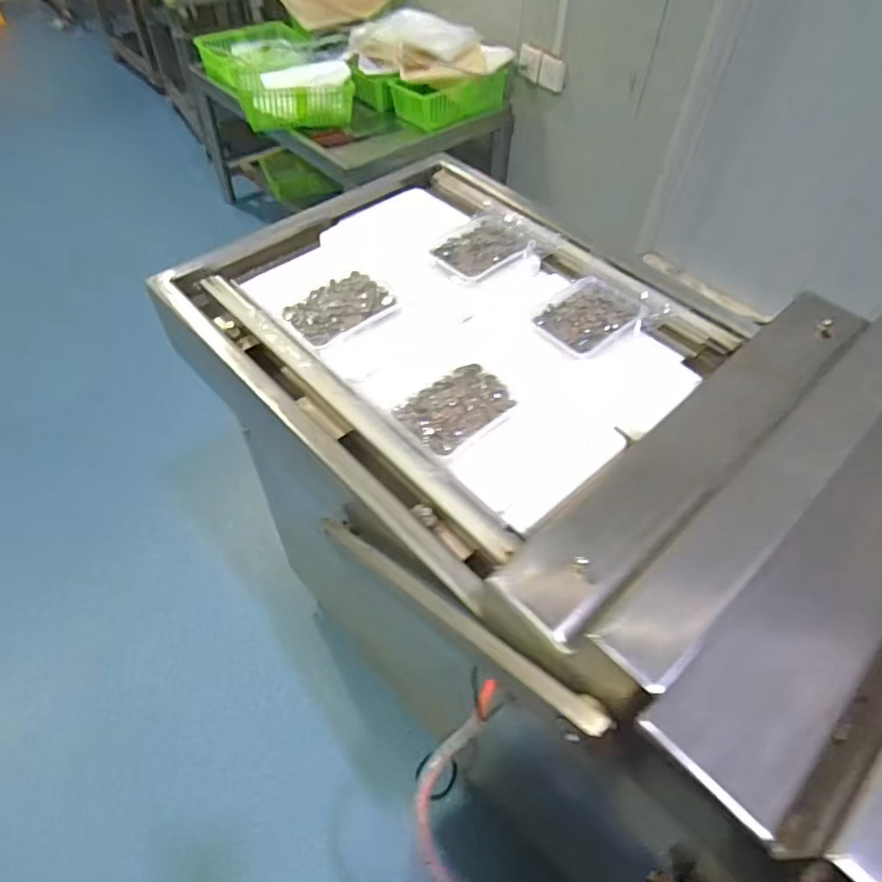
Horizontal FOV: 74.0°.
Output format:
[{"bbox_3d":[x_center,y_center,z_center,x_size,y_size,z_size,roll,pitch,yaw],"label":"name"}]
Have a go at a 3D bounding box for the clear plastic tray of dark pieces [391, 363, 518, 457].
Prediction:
[{"bbox_3d":[0.016,-0.043,0.715,0.145,0.024,0.098,-36,63,-25],"label":"clear plastic tray of dark pieces"}]

